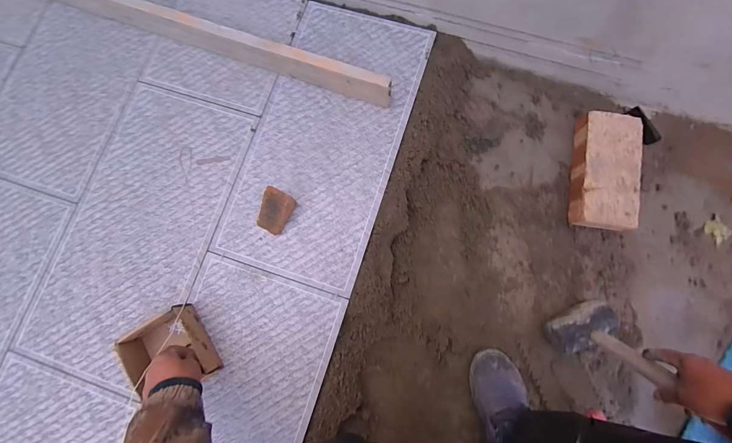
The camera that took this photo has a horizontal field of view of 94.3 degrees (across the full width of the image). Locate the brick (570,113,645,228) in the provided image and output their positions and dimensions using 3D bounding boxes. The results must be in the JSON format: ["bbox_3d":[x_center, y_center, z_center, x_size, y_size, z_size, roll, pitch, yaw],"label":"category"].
[{"bbox_3d":[0.516,-0.104,0.735,0.118,0.065,0.245,7,81,5],"label":"brick"}]

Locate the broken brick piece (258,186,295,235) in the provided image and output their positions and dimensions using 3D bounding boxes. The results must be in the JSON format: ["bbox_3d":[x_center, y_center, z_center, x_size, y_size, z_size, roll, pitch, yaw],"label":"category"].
[{"bbox_3d":[-0.179,-0.020,0.660,0.053,0.057,0.077,31,81,7],"label":"broken brick piece"}]

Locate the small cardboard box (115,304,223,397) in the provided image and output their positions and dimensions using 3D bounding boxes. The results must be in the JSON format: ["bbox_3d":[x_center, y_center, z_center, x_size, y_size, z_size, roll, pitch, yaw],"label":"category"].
[{"bbox_3d":[-0.344,0.231,0.602,0.123,0.077,0.127,-27,80,-4],"label":"small cardboard box"}]

